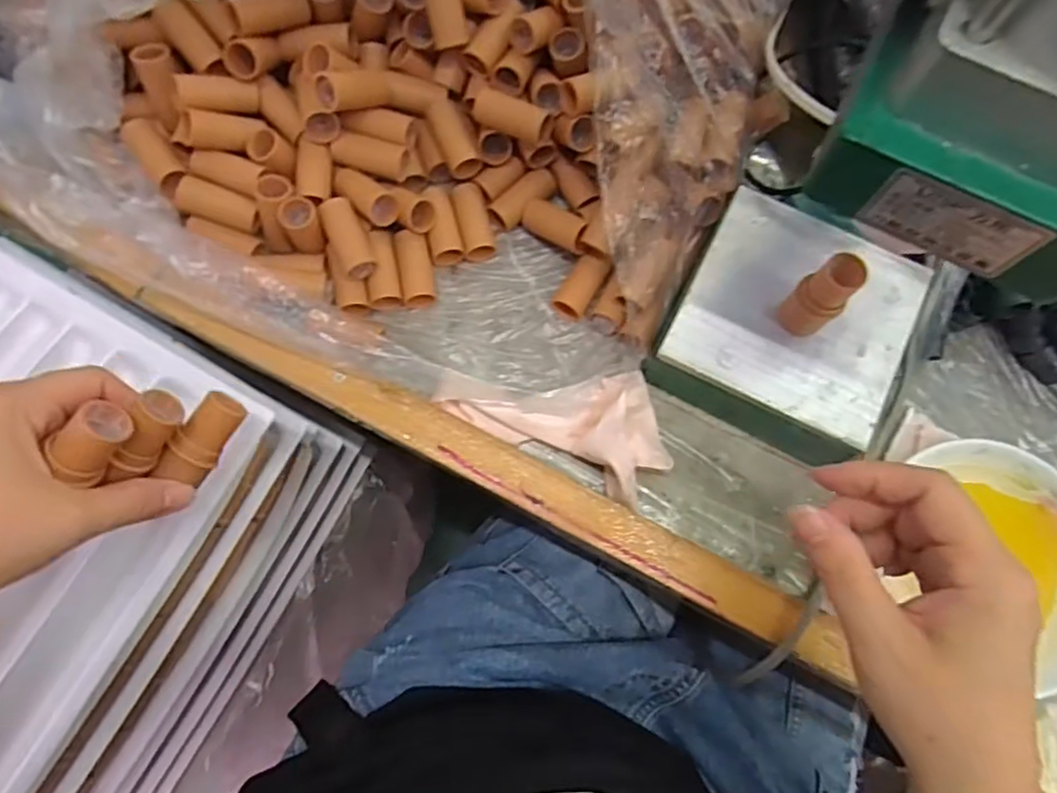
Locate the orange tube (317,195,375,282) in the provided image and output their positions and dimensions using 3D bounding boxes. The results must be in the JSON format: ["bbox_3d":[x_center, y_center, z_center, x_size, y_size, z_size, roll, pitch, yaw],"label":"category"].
[{"bbox_3d":[-0.109,-0.096,0.403,0.020,0.019,0.048,-26,84,-8],"label":"orange tube"}]

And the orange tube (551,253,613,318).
[{"bbox_3d":[0.033,-0.069,0.420,0.022,0.015,0.040,32,80,1],"label":"orange tube"}]

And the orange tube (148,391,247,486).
[{"bbox_3d":[-0.156,0.020,0.319,0.019,0.017,0.045,31,80,1],"label":"orange tube"}]

